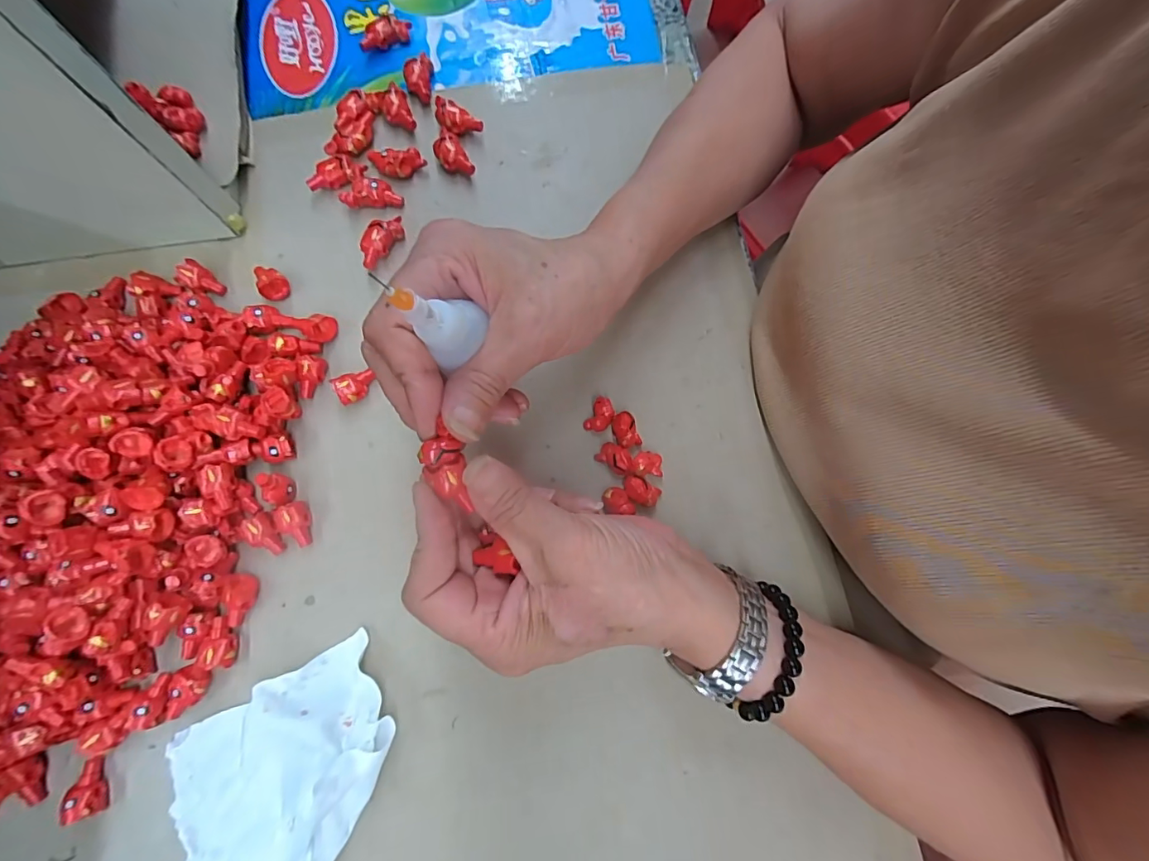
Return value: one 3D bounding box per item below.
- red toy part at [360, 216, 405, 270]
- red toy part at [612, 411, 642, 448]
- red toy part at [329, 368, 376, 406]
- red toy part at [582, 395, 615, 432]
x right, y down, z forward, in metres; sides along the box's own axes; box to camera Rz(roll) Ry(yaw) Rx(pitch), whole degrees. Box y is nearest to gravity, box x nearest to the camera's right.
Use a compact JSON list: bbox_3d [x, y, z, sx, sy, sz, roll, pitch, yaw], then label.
[{"bbox_3d":[-0.121,-0.117,0.302,0.016,0.013,0.039,27,79,5],"label":"red toy part"},{"bbox_3d":[0.029,0.000,0.282,0.014,0.012,0.020,-21,79,-5],"label":"red toy part"},{"bbox_3d":[-0.128,-0.026,0.283,0.023,0.011,0.018,-34,80,-7],"label":"red toy part"},{"bbox_3d":[0.015,-0.008,0.283,0.014,0.013,0.020,32,79,6],"label":"red toy part"}]

